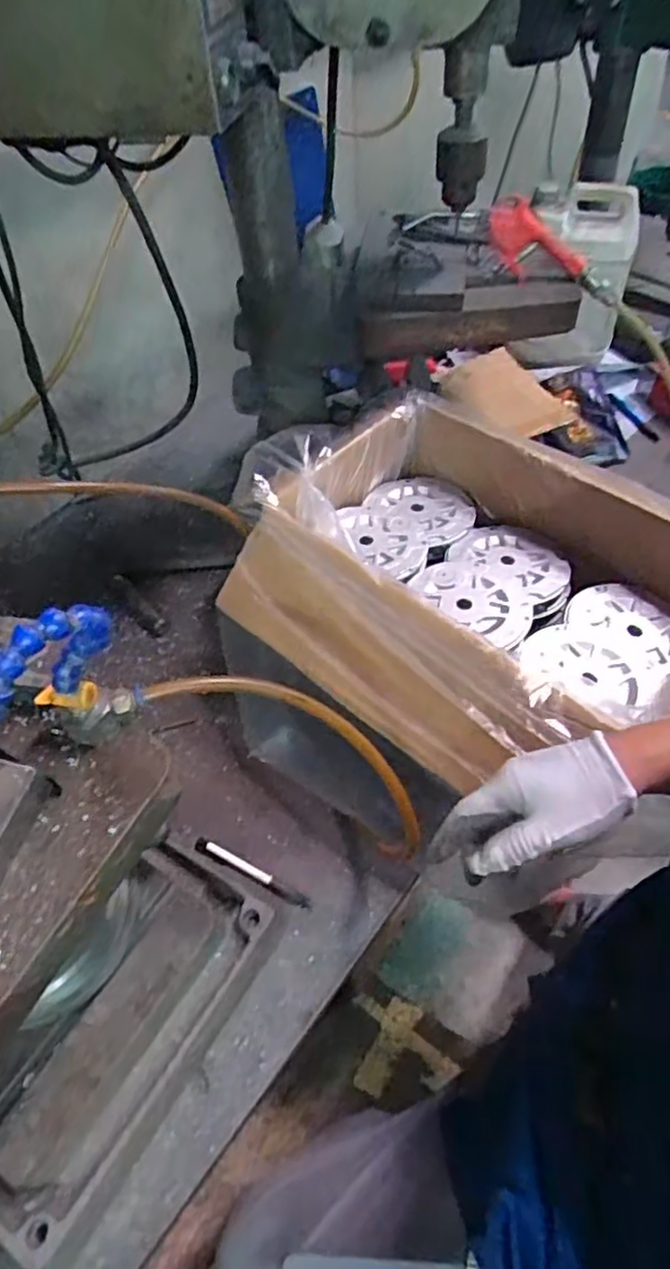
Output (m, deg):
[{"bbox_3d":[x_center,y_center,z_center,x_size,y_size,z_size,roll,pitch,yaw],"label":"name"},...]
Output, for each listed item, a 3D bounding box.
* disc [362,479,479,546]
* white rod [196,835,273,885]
[{"bbox_3d":[0.112,-0.154,0.832,0.127,0.022,0.125,-12,43,-15],"label":"disc"},{"bbox_3d":[-0.110,0.242,0.722,0.094,0.007,0.013,20,57,20],"label":"white rod"}]

